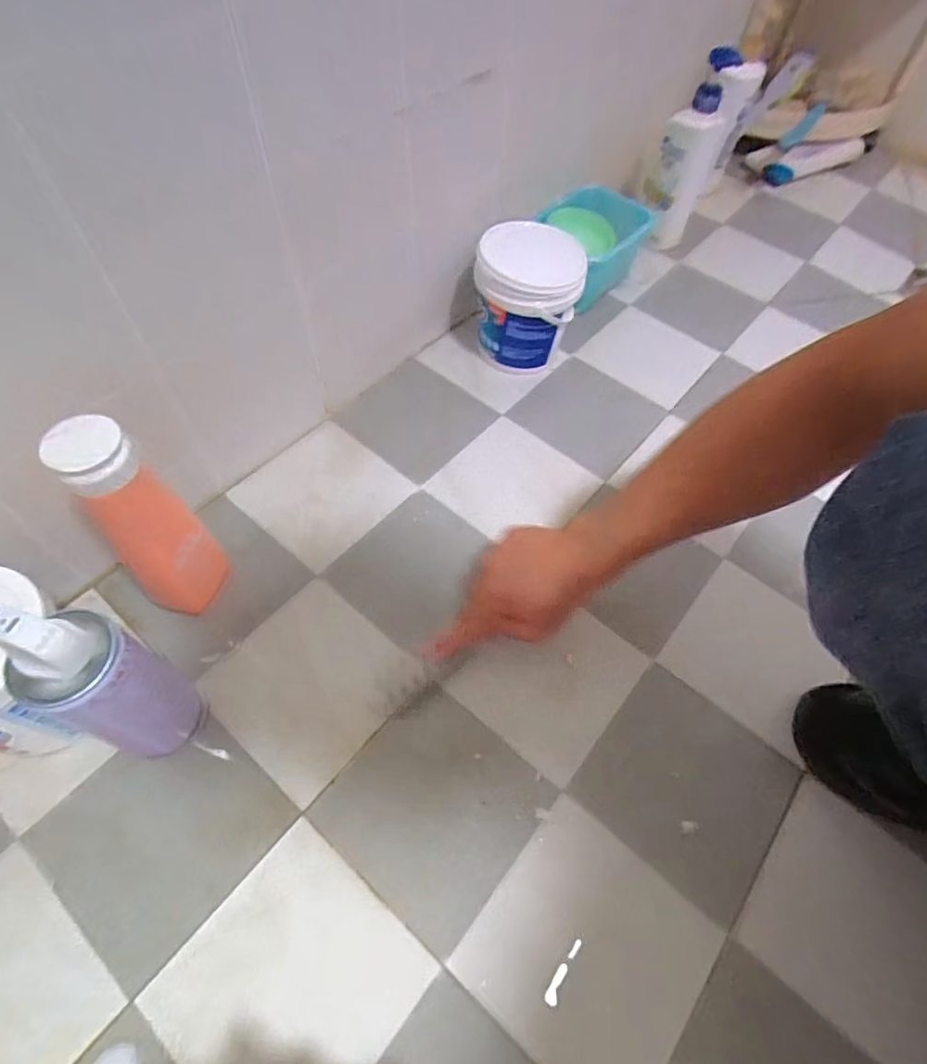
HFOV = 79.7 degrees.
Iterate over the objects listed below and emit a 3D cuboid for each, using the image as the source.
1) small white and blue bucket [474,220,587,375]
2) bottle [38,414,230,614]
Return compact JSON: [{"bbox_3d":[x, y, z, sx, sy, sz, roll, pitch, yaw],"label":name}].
[{"bbox_3d":[0.076,-0.283,0.689,0.125,0.156,0.113,10,58,3],"label":"small white and blue bucket"},{"bbox_3d":[-0.247,0.000,0.451,0.070,0.214,0.055,-40,69,-23],"label":"bottle"}]

